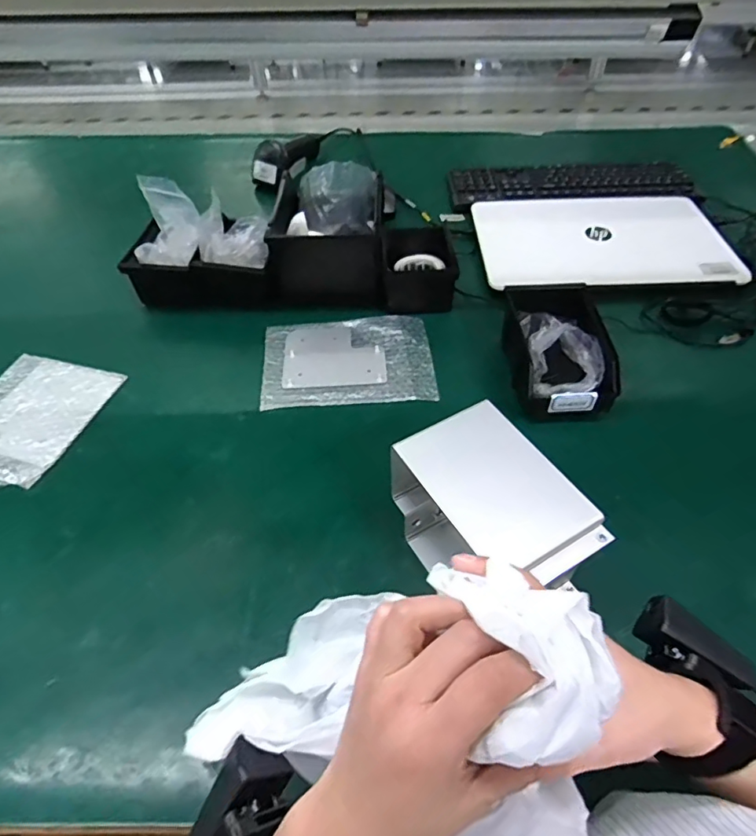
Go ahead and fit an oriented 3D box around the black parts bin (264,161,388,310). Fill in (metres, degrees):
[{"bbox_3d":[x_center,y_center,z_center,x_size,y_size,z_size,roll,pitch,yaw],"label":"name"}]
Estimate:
[{"bbox_3d":[-0.066,-0.267,0.784,0.158,0.127,0.190,2,51,3],"label":"black parts bin"}]

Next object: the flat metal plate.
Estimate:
[{"bbox_3d":[-0.058,-0.086,0.713,0.133,0.004,0.112,-3,51,-1],"label":"flat metal plate"}]

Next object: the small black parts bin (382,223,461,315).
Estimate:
[{"bbox_3d":[0.057,-0.219,0.782,0.106,0.072,0.118,-5,51,-3],"label":"small black parts bin"}]

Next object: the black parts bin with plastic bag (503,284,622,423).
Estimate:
[{"bbox_3d":[0.221,-0.091,0.669,0.111,0.072,0.199,1,51,2],"label":"black parts bin with plastic bag"}]

